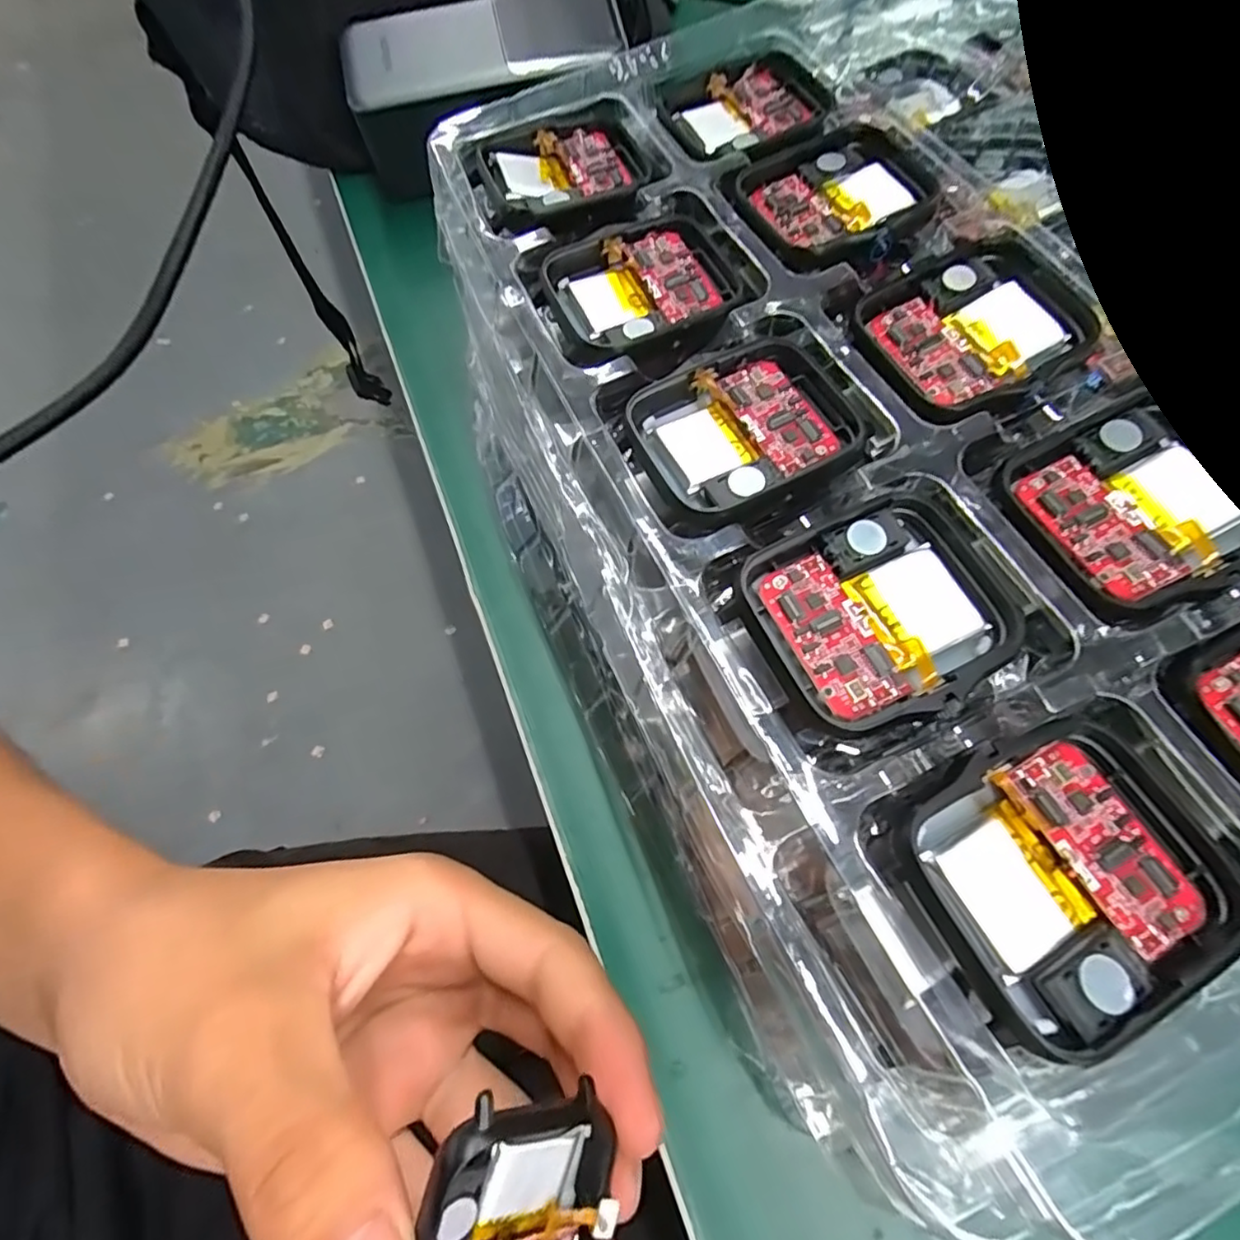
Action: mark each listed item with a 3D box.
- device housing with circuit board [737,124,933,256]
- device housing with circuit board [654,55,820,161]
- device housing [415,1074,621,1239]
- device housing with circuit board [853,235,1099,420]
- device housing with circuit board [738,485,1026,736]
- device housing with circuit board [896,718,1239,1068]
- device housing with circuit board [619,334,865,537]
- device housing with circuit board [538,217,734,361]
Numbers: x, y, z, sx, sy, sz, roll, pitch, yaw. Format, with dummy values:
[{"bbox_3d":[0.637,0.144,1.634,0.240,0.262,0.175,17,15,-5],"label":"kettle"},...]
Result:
[{"bbox_3d":[0.056,-0.108,0.156,0.044,0.007,0.041,-21,67,-8],"label":"device housing with circuit board"},{"bbox_3d":[0.035,-0.143,0.176,0.042,0.010,0.038,-14,66,-5],"label":"device housing with circuit board"},{"bbox_3d":[-0.020,0.114,0.114,0.035,0.005,0.049,12,86,-28],"label":"device housing"},{"bbox_3d":[0.078,-0.063,0.134,0.046,0.007,0.037,-26,68,-9],"label":"device housing with circuit board"},{"bbox_3d":[0.047,-0.002,0.111,0.044,0.008,0.037,-24,67,-8],"label":"device housing with circuit board"},{"bbox_3d":[0.067,0.037,0.092,0.044,0.007,0.038,-22,67,-7],"label":"device housing with circuit board"},{"bbox_3d":[0.026,-0.038,0.130,0.046,0.008,0.038,-26,68,-9],"label":"device housing with circuit board"},{"bbox_3d":[0.007,-0.078,0.151,0.043,0.010,0.038,-19,67,-6],"label":"device housing with circuit board"}]

